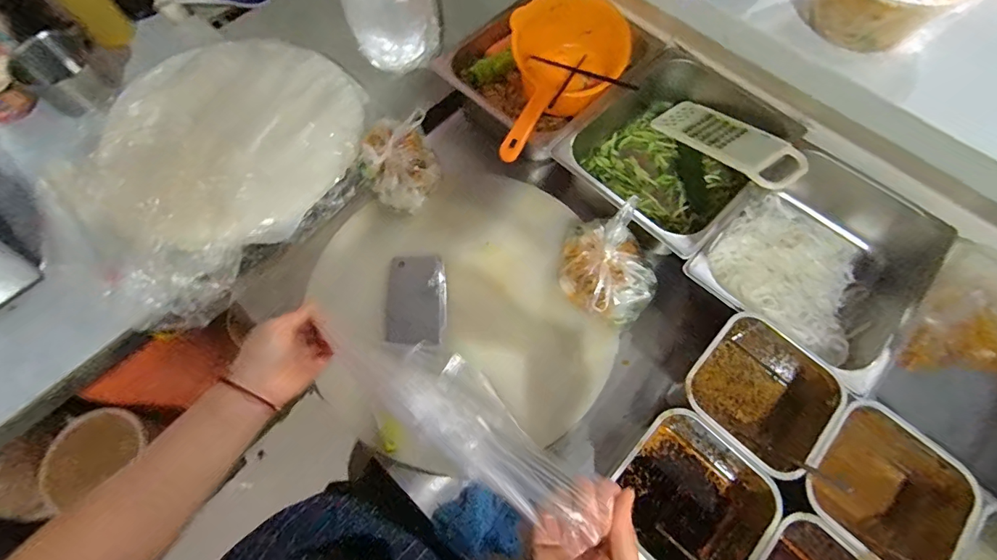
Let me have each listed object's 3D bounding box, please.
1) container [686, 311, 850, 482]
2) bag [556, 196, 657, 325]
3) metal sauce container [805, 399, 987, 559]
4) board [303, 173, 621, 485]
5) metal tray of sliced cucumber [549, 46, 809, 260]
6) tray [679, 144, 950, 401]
[{"bbox_3d":[0.319,0.147,0.571,0.159,0.085,0.154,40,72,15],"label":"container"},{"bbox_3d":[0.161,-0.025,0.637,0.136,0.114,0.145,13,67,4],"label":"bag"},{"bbox_3d":[0.437,0.251,0.542,0.157,0.106,0.161,41,72,15],"label":"metal sauce container"},{"bbox_3d":[-0.060,0.039,0.662,0.397,0.034,0.421,-13,68,-7],"label":"board"},{"bbox_3d":[0.281,-0.196,0.739,0.339,0.107,0.261,-42,74,-17],"label":"metal tray of sliced cucumber"},{"bbox_3d":[0.454,-0.022,0.660,0.327,0.091,0.258,-42,74,-17],"label":"tray"}]

